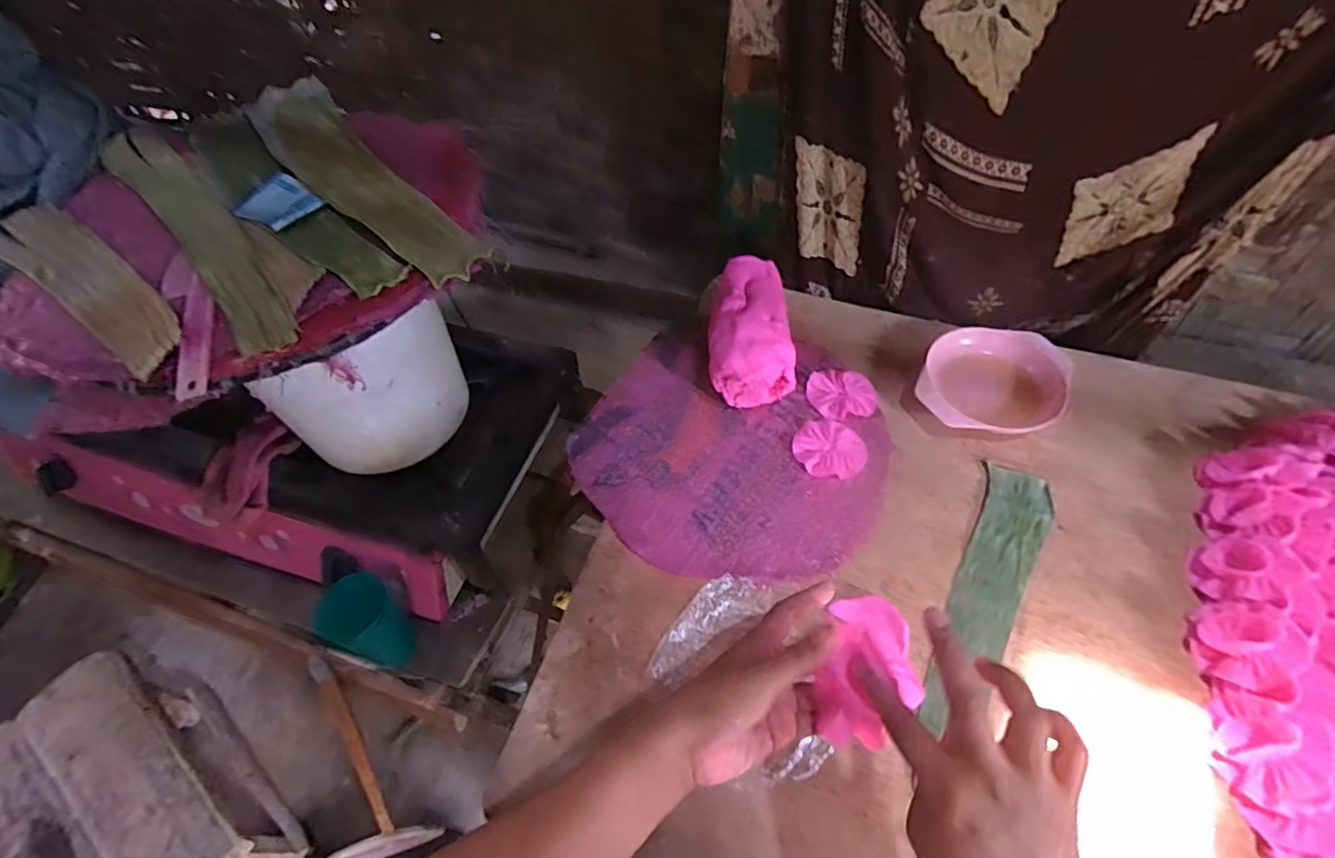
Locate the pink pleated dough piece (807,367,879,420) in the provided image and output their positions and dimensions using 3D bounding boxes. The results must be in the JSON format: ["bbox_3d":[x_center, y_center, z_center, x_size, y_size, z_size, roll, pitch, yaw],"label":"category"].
[{"bbox_3d":[0.200,-0.044,0.676,0.078,0.004,0.071,-1,53,1],"label":"pink pleated dough piece"}]

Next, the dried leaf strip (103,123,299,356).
[{"bbox_3d":[-0.441,-0.192,0.552,0.064,0.014,0.445,-36,60,-22],"label":"dried leaf strip"}]

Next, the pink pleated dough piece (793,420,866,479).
[{"bbox_3d":[0.172,0.019,0.629,0.074,0.004,0.072,-1,53,1],"label":"pink pleated dough piece"}]

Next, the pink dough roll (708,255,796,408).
[{"bbox_3d":[0.094,-0.111,0.685,0.091,0.074,0.185,0,53,2],"label":"pink dough roll"}]

